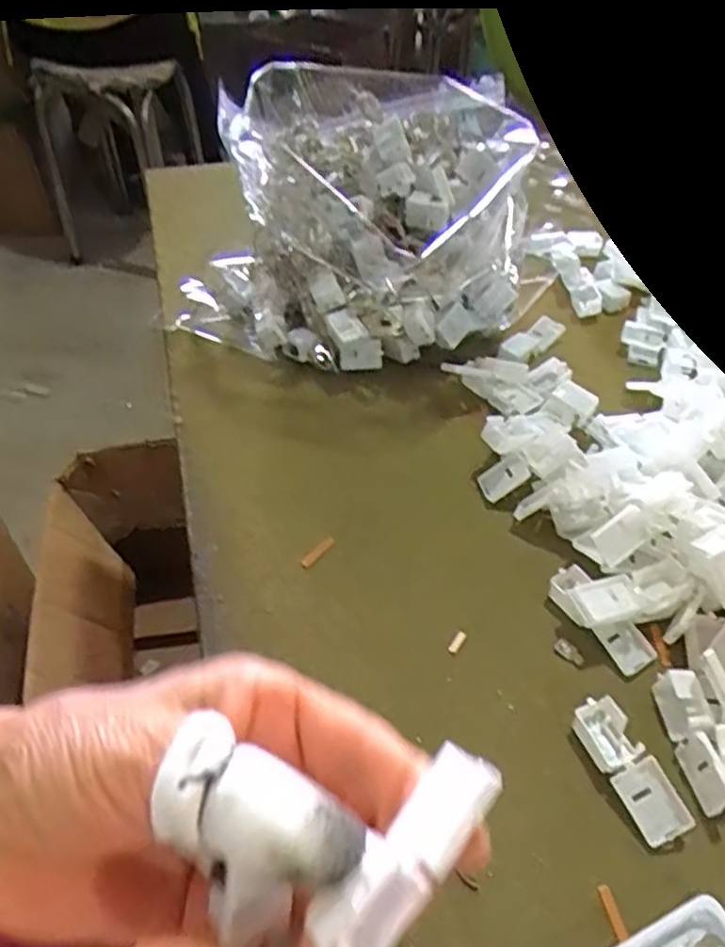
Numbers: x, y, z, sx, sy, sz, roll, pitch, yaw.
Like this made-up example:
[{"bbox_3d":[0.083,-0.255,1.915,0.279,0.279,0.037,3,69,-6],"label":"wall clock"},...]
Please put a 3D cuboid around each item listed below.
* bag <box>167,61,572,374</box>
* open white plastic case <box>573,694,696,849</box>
[{"bbox_3d":[0.012,-0.182,0.480,0.228,0.123,0.222,16,49,12],"label":"bag"},{"bbox_3d":[0.107,0.119,0.279,0.018,0.011,0.055,-17,51,-17],"label":"open white plastic case"}]

